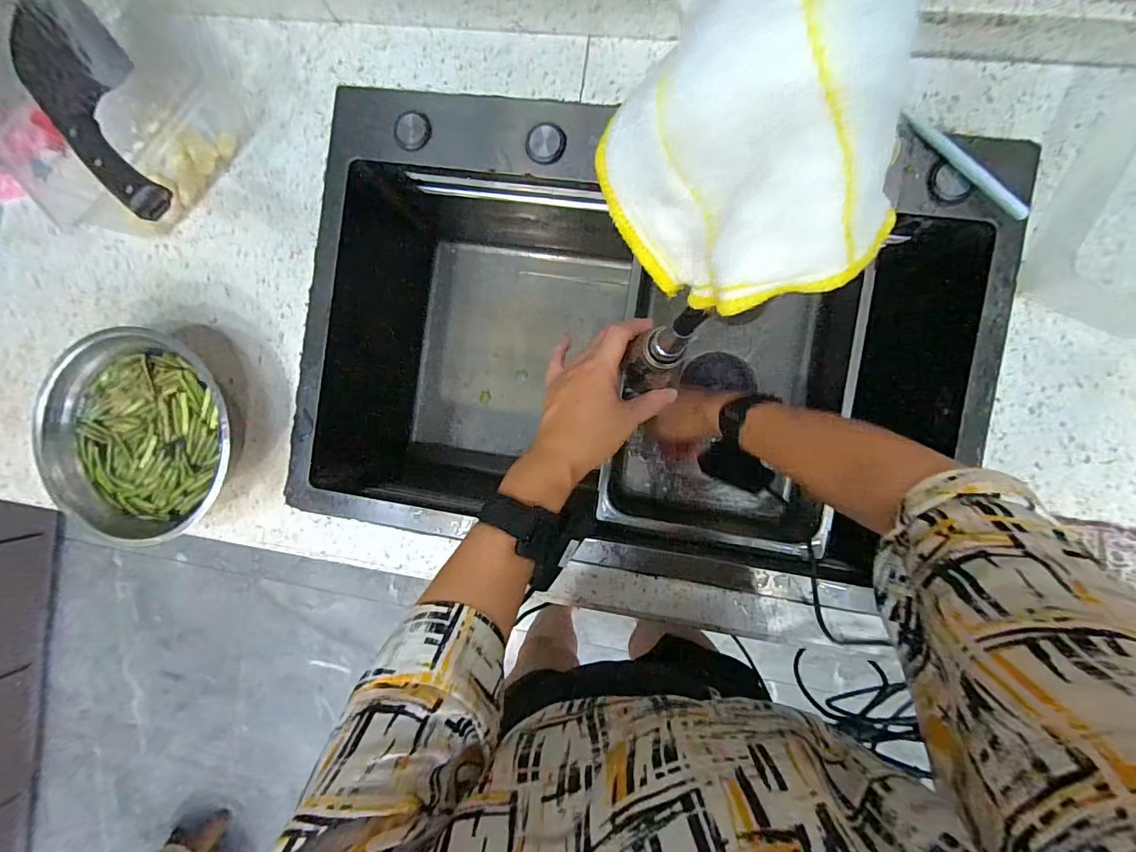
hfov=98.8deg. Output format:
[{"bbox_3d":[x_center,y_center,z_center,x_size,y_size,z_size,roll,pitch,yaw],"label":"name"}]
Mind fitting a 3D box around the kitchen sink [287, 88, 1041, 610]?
[{"bbox_3d":[0.069,-0.087,0.595,0.682,0.228,0.450,10,92,8],"label":"kitchen sink"}]

